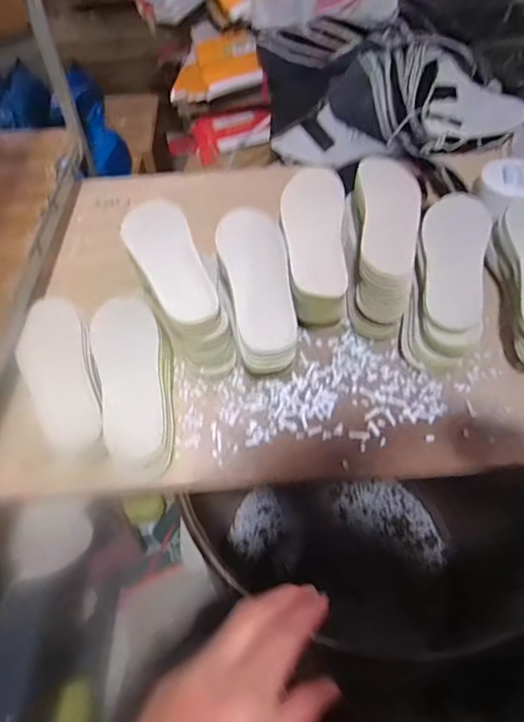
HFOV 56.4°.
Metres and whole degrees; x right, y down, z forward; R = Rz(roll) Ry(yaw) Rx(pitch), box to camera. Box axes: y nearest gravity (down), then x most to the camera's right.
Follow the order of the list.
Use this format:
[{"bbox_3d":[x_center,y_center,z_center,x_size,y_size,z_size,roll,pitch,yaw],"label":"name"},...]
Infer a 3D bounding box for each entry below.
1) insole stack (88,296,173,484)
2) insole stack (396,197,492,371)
[{"bbox_3d":[-0.153,0.020,0.605,0.093,0.043,0.254,-15,54,-9],"label":"insole stack"},{"bbox_3d":[0.252,-0.120,0.665,0.092,0.070,0.297,12,55,11],"label":"insole stack"}]

